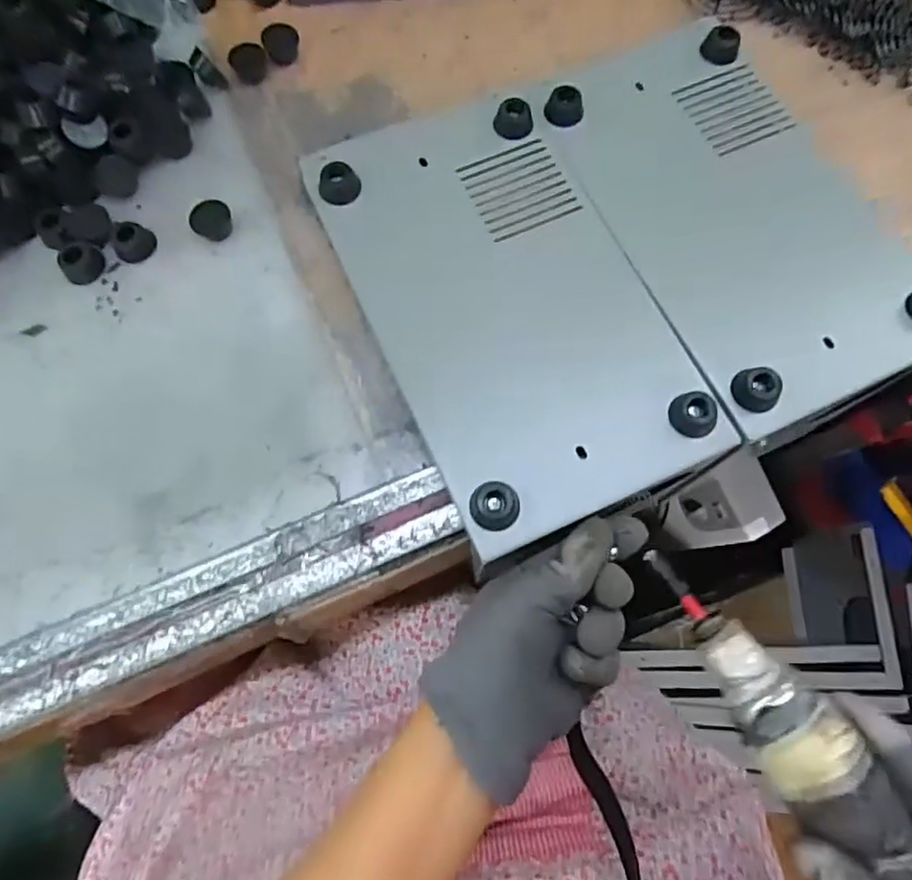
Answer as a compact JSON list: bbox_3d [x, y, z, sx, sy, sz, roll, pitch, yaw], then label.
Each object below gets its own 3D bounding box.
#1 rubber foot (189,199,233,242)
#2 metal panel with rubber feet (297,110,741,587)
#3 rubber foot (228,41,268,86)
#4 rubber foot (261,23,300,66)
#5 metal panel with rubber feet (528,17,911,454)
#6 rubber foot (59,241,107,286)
[{"bbox_3d":[-0.152,-0.136,0.387,0.023,0.014,0.020,0,76,0],"label":"rubber foot"},{"bbox_3d":[0.029,-0.083,0.356,0.151,0.022,0.266,-23,77,-6],"label":"metal panel with rubber feet"},{"bbox_3d":[-0.140,-0.255,0.421,0.024,0.017,0.019,-19,76,-4],"label":"rubber foot"},{"bbox_3d":[-0.120,-0.273,0.430,0.024,0.014,0.023,0,76,0],"label":"rubber foot"},{"bbox_3d":[0.170,-0.142,0.384,0.156,0.029,0.267,-27,75,-8],"label":"metal panel with rubber feet"},{"bbox_3d":[-0.228,-0.108,0.378,0.020,0.013,0.024,40,79,9],"label":"rubber foot"}]

